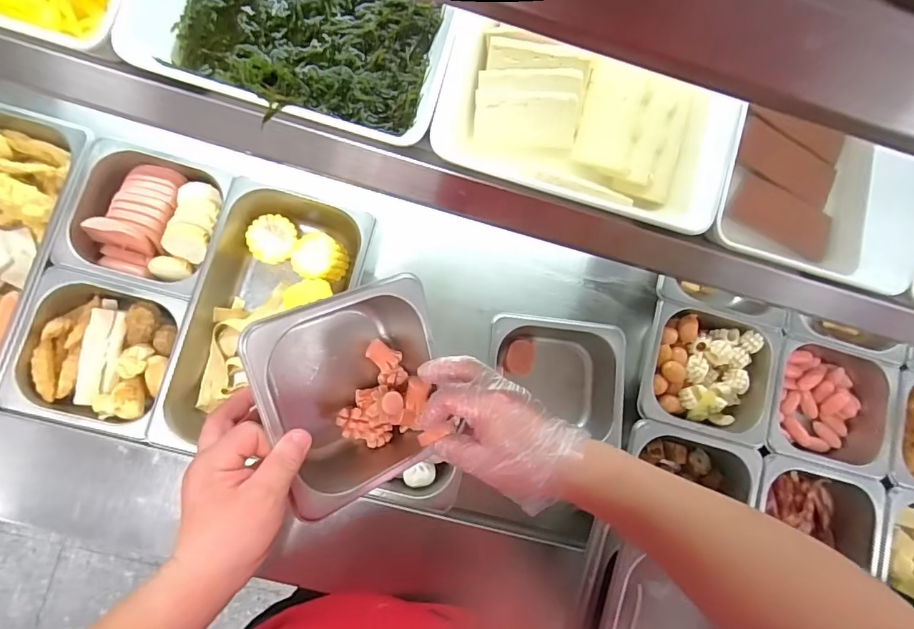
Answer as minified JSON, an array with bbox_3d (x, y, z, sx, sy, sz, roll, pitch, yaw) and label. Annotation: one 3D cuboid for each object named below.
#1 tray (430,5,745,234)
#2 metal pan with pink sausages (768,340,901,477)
[{"bbox_3d":[0.089,-0.139,0.364,0.204,0.051,0.129,17,82,-5],"label":"tray"},{"bbox_3d":[0.494,0.122,0.686,0.180,0.087,0.160,14,82,-5],"label":"metal pan with pink sausages"}]

